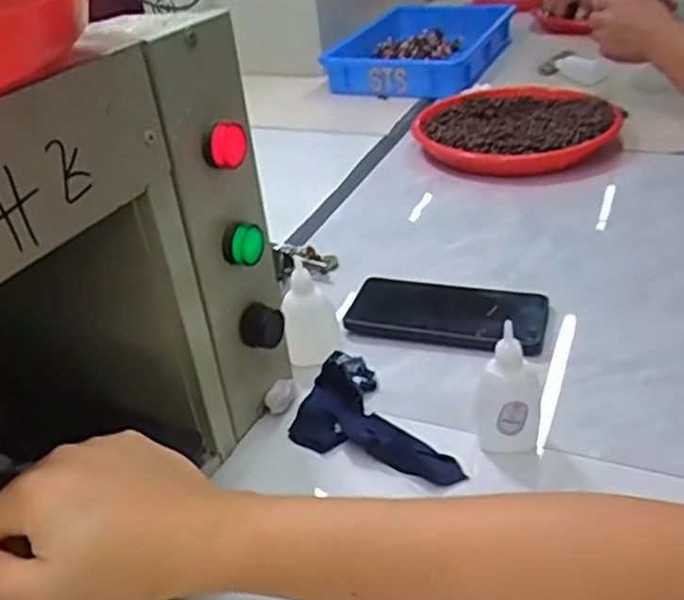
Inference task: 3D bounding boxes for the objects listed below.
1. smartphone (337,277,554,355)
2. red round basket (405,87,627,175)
[{"bbox_3d":[0.089,0.008,0.598,0.159,0.017,0.080,7,34,18],"label":"smartphone"},{"bbox_3d":[0.224,-0.222,0.899,0.235,0.041,0.250,-4,33,3],"label":"red round basket"}]

